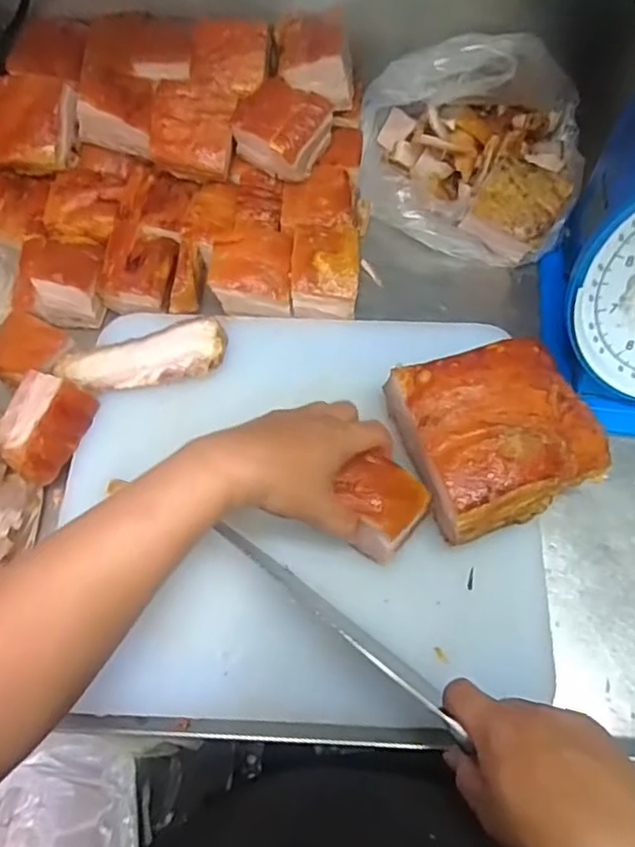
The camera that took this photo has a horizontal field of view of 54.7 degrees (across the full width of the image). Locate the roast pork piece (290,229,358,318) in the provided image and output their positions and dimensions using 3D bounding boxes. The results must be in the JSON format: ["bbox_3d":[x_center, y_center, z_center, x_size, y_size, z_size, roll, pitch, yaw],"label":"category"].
[{"bbox_3d":[0.008,-0.147,0.600,0.063,0.049,0.084,4,67,3],"label":"roast pork piece"}]

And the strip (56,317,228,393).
[{"bbox_3d":[-0.156,-0.059,0.546,0.148,0.024,0.045,-12,67,-4],"label":"strip"}]

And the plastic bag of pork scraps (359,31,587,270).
[{"bbox_3d":[0.160,-0.298,0.635,0.224,0.106,0.226,17,68,9],"label":"plastic bag of pork scraps"}]

